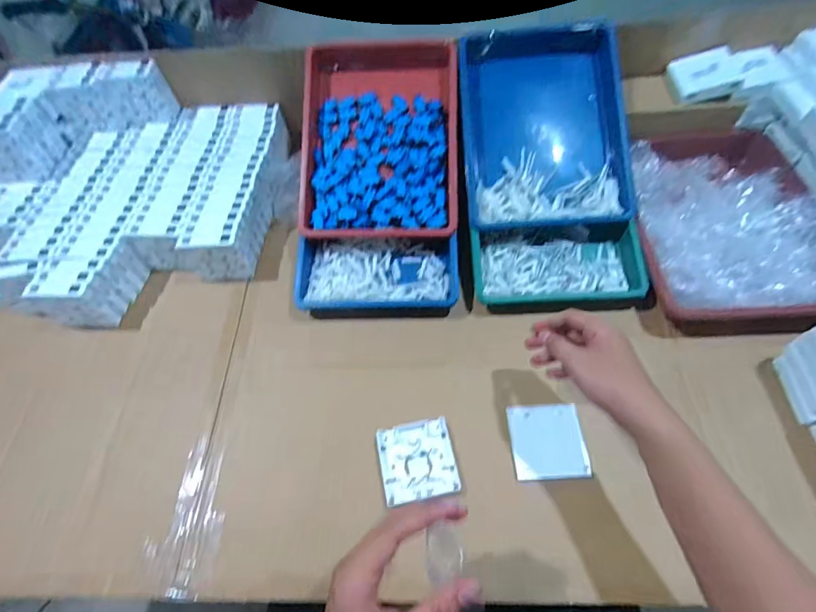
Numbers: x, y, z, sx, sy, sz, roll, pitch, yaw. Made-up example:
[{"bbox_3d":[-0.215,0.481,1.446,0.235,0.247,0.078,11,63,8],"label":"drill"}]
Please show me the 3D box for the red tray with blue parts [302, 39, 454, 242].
[{"bbox_3d":[-0.045,-0.264,0.671,0.238,0.054,0.322,0,79,6],"label":"red tray with blue parts"}]

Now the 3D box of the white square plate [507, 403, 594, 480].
[{"bbox_3d":[0.170,0.164,0.528,0.086,0.008,0.088,-3,58,2],"label":"white square plate"}]

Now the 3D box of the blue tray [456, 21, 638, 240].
[{"bbox_3d":[0.203,-0.270,0.656,0.239,0.055,0.330,-3,80,3],"label":"blue tray"}]

